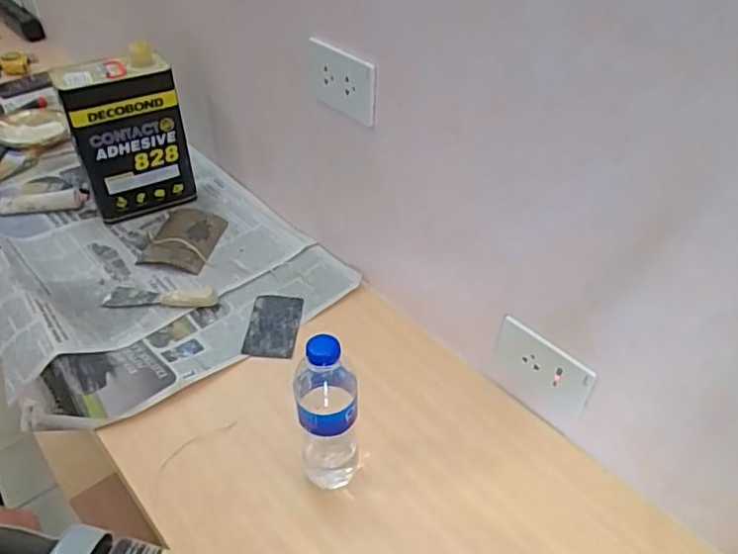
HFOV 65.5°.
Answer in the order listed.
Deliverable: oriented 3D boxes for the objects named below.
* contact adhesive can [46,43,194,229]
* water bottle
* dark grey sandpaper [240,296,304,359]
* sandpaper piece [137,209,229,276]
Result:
[{"bbox_3d":[-0.387,-0.220,0.932,0.162,0.243,0.079,-24,48,-26],"label":"contact adhesive can"},{"bbox_3d":[-0.043,0.142,0.585,0.063,0.209,0.058,-7,43,-10],"label":"water bottle"},{"bbox_3d":[-0.134,0.069,0.813,0.070,0.011,0.109,5,42,3],"label":"dark grey sandpaper"},{"bbox_3d":[-0.301,-0.065,0.935,0.104,0.018,0.132,8,42,7],"label":"sandpaper piece"}]

